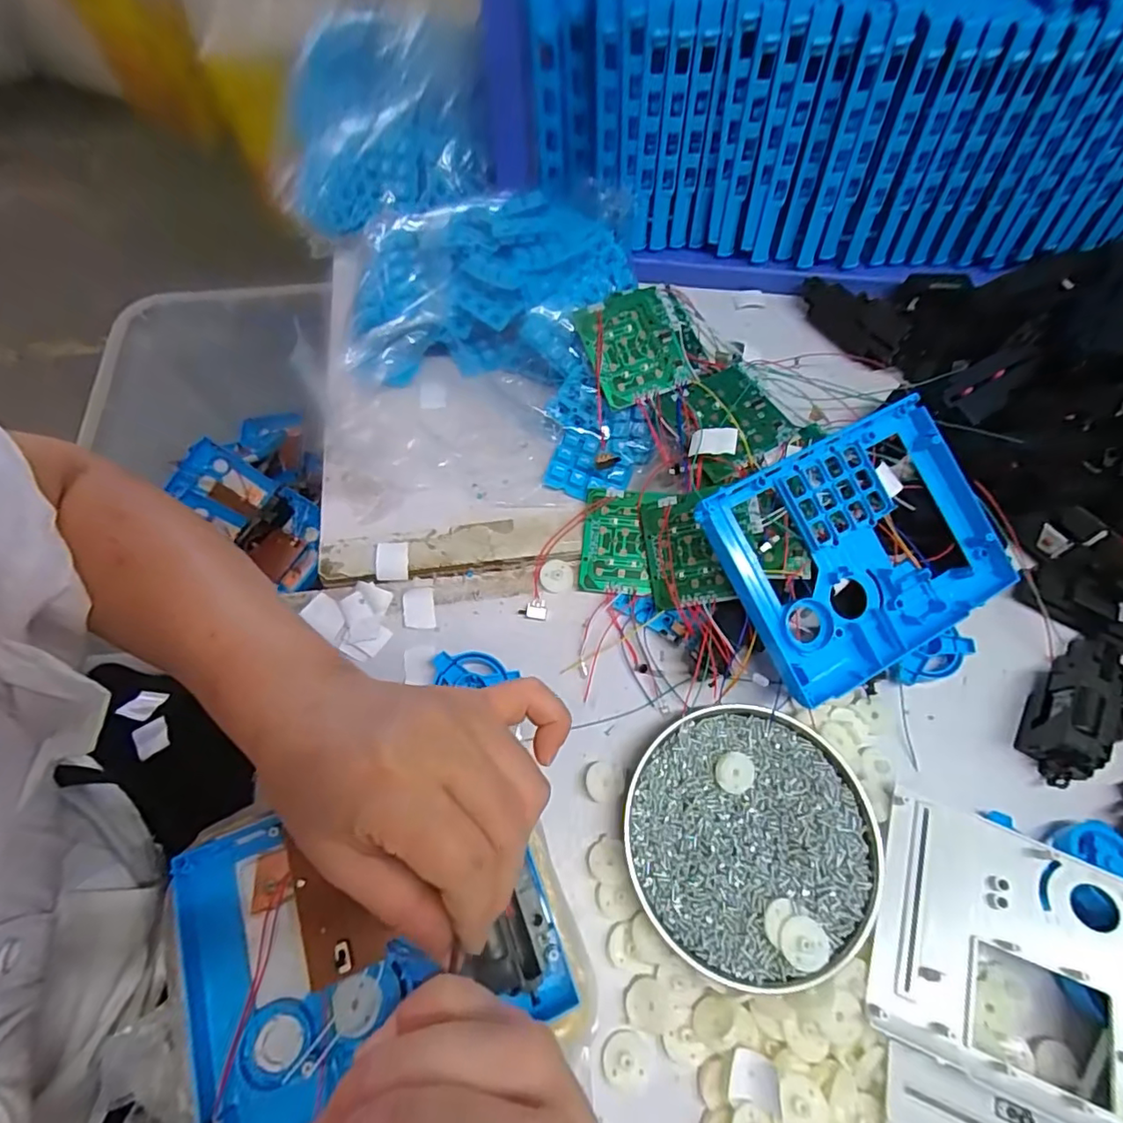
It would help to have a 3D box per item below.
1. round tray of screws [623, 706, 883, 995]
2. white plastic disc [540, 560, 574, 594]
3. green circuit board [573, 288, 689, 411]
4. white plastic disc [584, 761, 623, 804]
[{"bbox_3d":[0.105,0.153,0.310,0.129,0.026,0.135,0,66,0],"label":"round tray of screws"},{"bbox_3d":[-0.004,0.010,0.384,0.022,0.006,0.022,0,66,0],"label":"white plastic disc"},{"bbox_3d":[0.050,-0.148,0.382,0.066,0.005,0.071,-23,90,-14],"label":"green circuit board"},{"bbox_3d":[0.025,0.131,0.330,0.023,0.004,0.022,0,66,0],"label":"white plastic disc"}]

